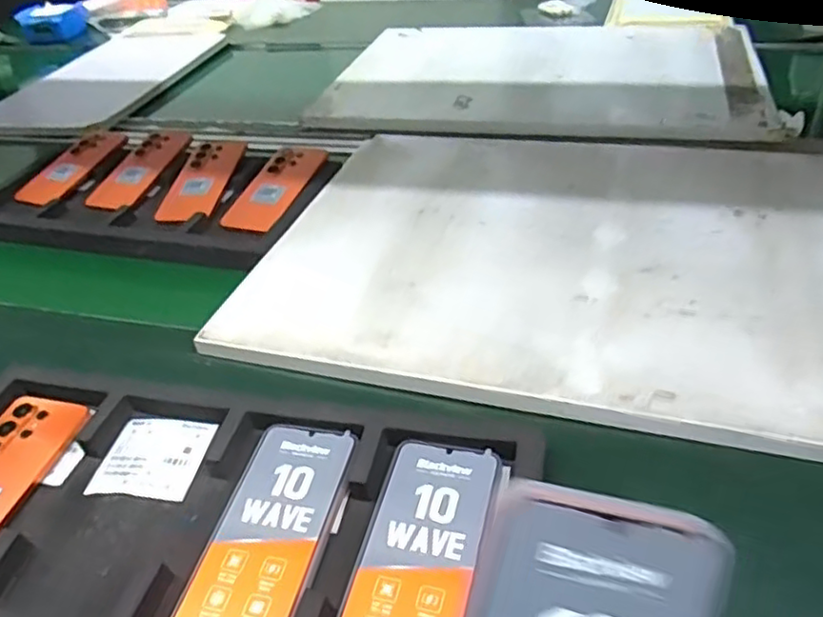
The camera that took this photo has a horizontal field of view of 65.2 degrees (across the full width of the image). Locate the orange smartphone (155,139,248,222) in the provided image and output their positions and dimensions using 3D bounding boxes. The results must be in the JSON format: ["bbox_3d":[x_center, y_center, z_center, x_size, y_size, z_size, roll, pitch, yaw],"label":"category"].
[{"bbox_3d":[-0.281,-0.177,0.866,0.077,0.007,0.183,3,47,9],"label":"orange smartphone"}]

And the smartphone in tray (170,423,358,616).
[{"bbox_3d":[-0.098,0.153,0.446,0.081,0.014,0.170,5,40,14],"label":"smartphone in tray"}]

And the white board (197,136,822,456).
[{"bbox_3d":[0.191,-0.059,0.656,0.679,0.017,0.439,7,43,18],"label":"white board"}]

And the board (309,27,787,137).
[{"bbox_3d":[0.207,-0.396,1.076,0.672,0.015,0.490,4,39,12],"label":"board"}]

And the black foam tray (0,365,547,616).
[{"bbox_3d":[-0.170,0.152,0.463,0.455,0.031,0.230,7,40,16],"label":"black foam tray"}]

